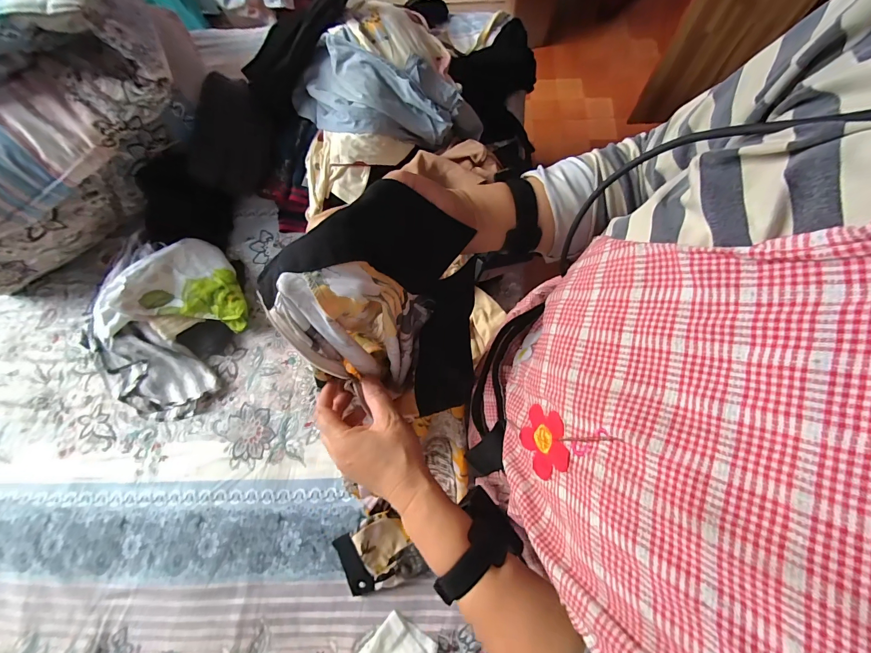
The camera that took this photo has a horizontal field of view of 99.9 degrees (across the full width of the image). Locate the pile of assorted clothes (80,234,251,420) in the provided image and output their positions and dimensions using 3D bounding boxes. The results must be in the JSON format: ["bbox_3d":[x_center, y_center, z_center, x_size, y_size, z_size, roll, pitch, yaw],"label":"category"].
[{"bbox_3d":[-0.548,-0.018,0.728,0.300,0.126,0.356,19,72,8],"label":"pile of assorted clothes"}]

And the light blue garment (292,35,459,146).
[{"bbox_3d":[-0.128,-0.456,0.730,0.344,0.108,0.176,5,73,5],"label":"light blue garment"}]

